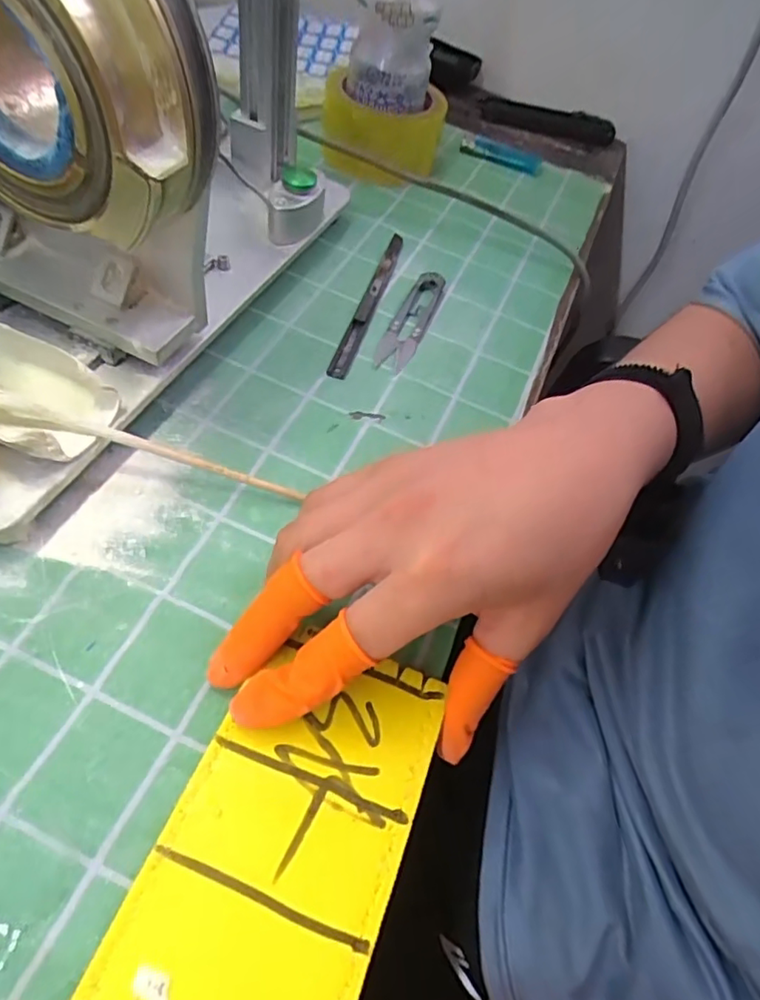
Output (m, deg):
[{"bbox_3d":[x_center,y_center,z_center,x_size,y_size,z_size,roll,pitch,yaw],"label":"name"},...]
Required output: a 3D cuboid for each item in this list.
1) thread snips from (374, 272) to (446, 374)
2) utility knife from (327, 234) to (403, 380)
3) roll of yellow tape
[{"bbox_3d":[0.022,-0.123,0.396,0.022,0.008,0.100,23,55,4],"label":"thread snips"},{"bbox_3d":[-0.006,-0.140,0.404,0.012,0.007,0.162,18,54,1],"label":"utility knife"},{"bbox_3d":[0.004,-0.300,0.480,0.095,0.053,0.095,2,52,-3],"label":"roll of yellow tape"}]

